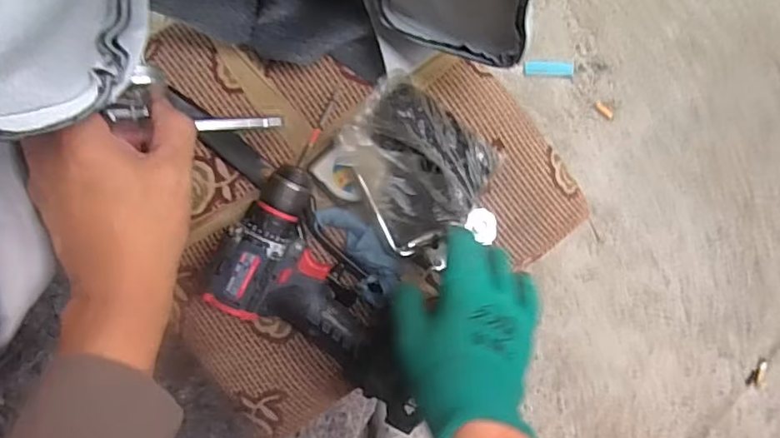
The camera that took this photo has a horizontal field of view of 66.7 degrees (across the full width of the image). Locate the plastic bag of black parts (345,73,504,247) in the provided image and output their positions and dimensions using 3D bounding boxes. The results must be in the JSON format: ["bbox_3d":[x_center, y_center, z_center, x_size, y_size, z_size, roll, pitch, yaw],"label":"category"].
[{"bbox_3d":[0.020,-0.050,0.525,0.131,0.059,0.122,39,91,-5],"label":"plastic bag of black parts"}]

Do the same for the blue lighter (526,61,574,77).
[{"bbox_3d":[0.268,-0.252,0.995,0.083,0.006,0.026,0,94,-3],"label":"blue lighter"}]

